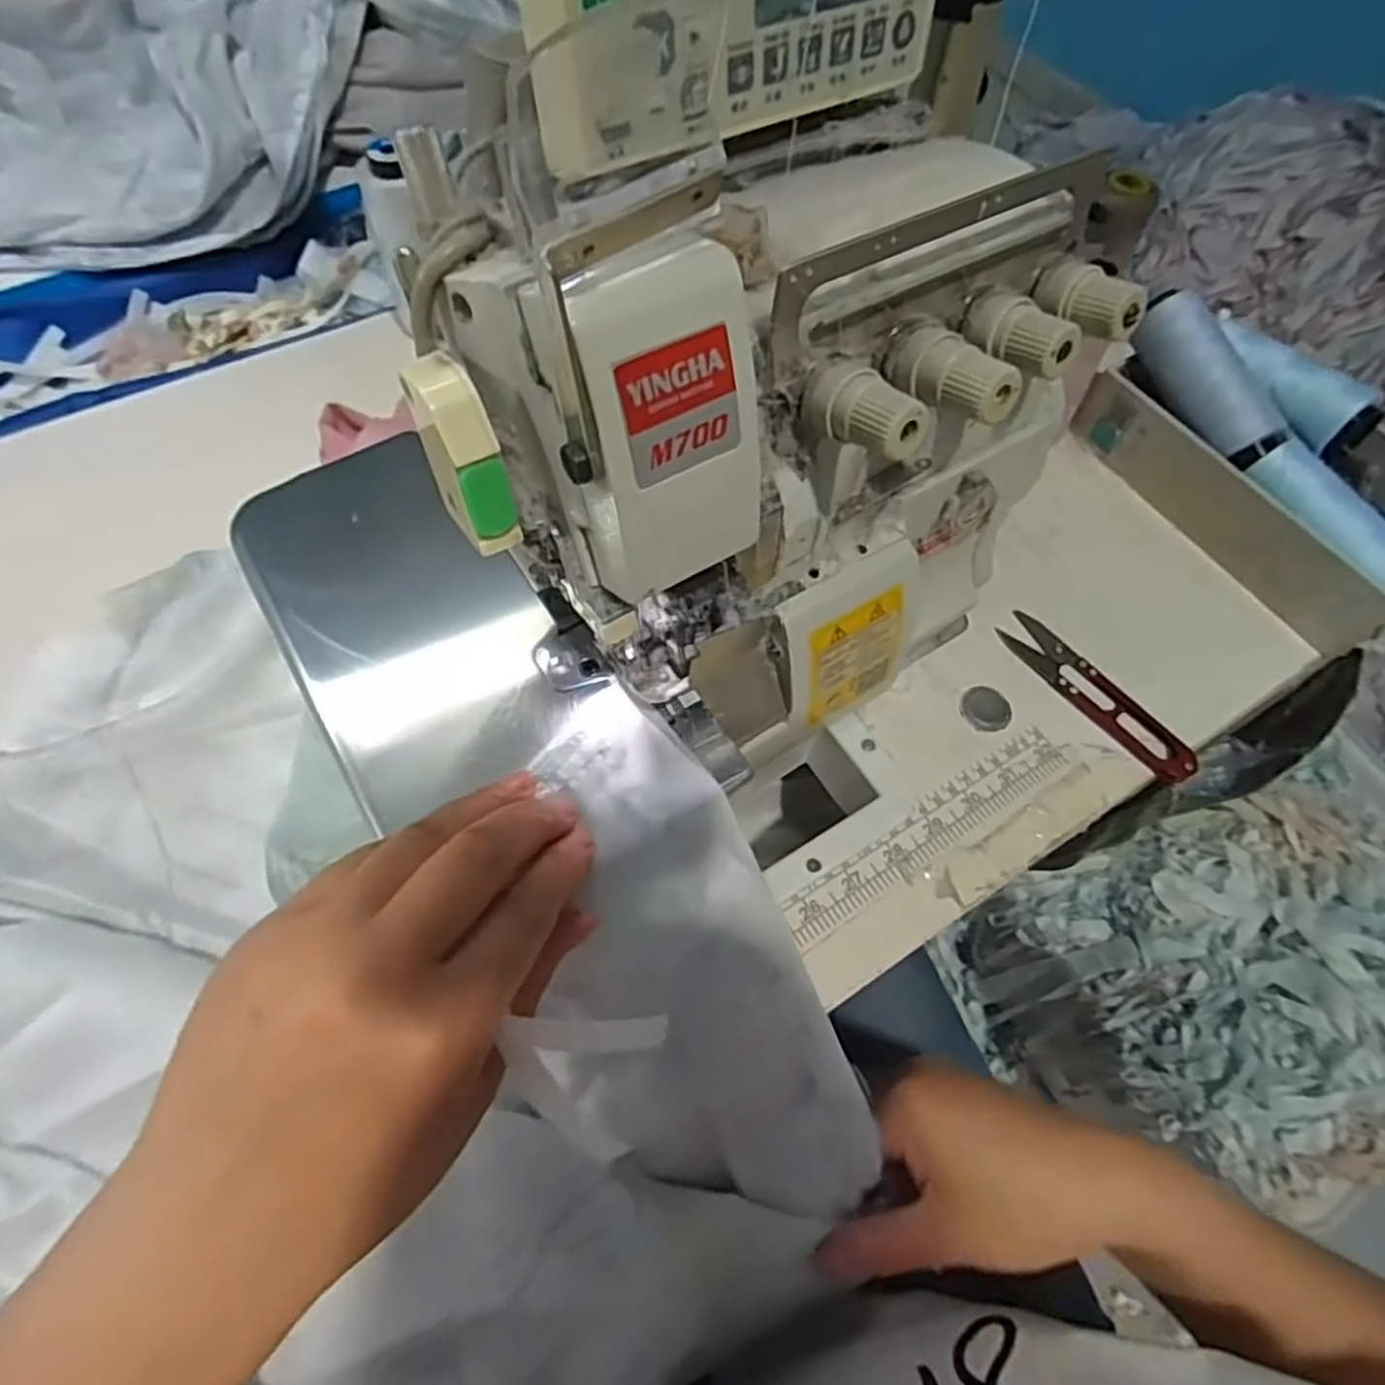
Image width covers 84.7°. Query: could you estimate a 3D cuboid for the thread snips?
[{"bbox_3d":[0.217,0.000,0.408,0.027,0.007,0.116,-35,69,-18],"label":"thread snips"}]

